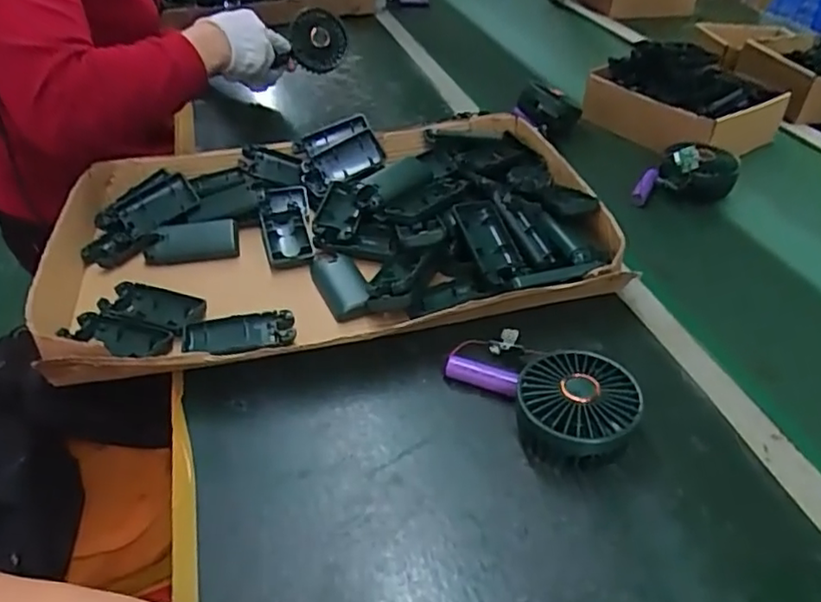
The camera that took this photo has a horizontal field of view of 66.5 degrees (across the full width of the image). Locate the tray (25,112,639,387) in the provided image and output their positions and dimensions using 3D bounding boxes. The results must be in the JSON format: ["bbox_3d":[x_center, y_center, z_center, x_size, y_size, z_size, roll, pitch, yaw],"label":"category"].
[{"bbox_3d":[-0.095,-0.070,0.641,0.558,0.062,0.341,-9,40,-13],"label":"tray"}]

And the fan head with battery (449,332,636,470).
[{"bbox_3d":[0.103,0.065,0.480,0.084,0.046,0.147,-24,45,-28],"label":"fan head with battery"}]

